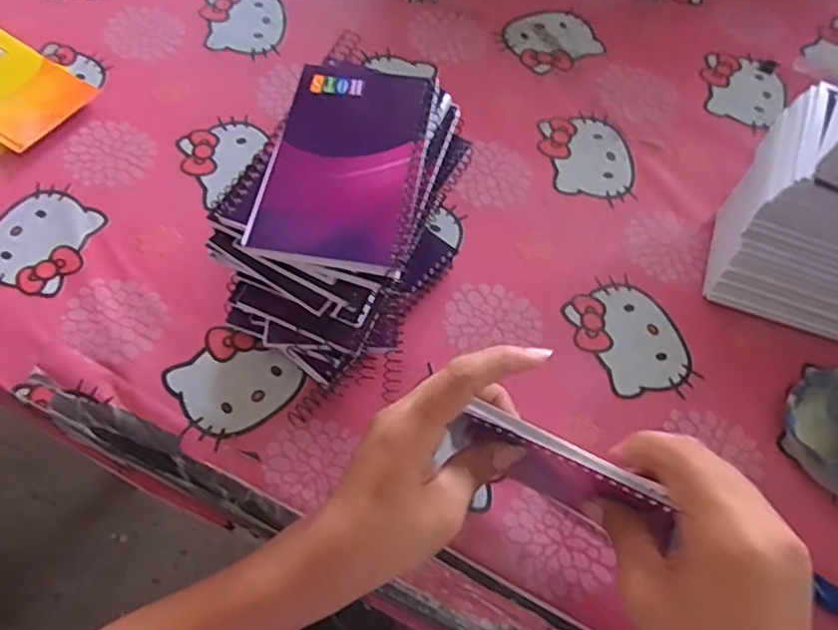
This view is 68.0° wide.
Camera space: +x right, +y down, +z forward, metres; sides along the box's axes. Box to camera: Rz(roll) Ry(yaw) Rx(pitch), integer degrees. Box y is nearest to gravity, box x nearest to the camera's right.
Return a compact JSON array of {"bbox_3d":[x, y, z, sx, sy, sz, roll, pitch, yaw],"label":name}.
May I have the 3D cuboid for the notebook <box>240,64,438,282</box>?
[{"bbox_3d":[-0.039,-0.085,0.339,0.082,0.009,0.131,11,64,2],"label":"notebook"}]

